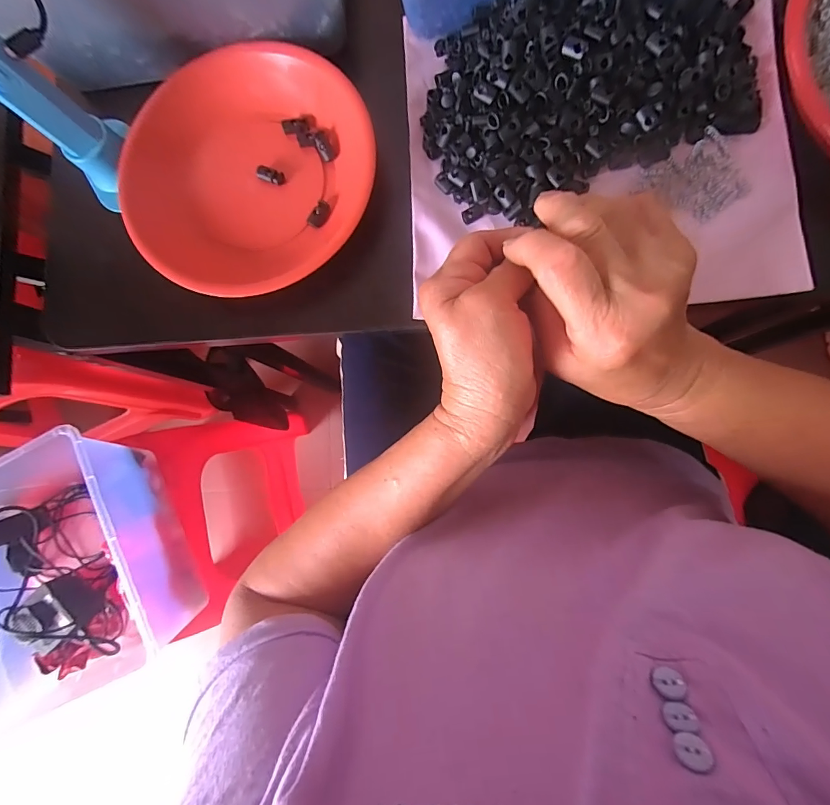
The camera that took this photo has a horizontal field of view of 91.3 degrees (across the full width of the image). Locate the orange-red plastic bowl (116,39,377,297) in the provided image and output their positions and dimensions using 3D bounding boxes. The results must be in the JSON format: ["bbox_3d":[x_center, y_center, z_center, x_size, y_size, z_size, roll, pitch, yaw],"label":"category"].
[{"bbox_3d":[-0.132,-0.181,0.310,0.183,0.034,0.195,-1,85,7],"label":"orange-red plastic bowl"}]

